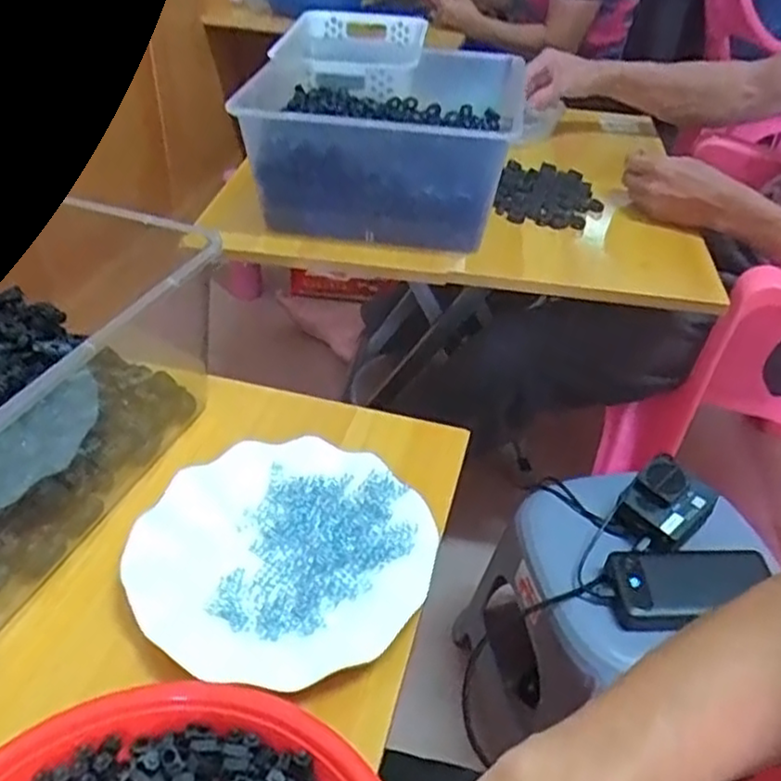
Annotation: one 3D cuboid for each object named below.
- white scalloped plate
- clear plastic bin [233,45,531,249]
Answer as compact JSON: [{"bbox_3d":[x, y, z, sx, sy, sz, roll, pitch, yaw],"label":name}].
[{"bbox_3d":[-0.067,0.100,0.449,0.181,0.019,0.168,2,40,-2],"label":"white scalloped plate"},{"bbox_3d":[-0.014,-0.306,0.846,0.312,0.134,0.327,9,40,5],"label":"clear plastic bin"}]

